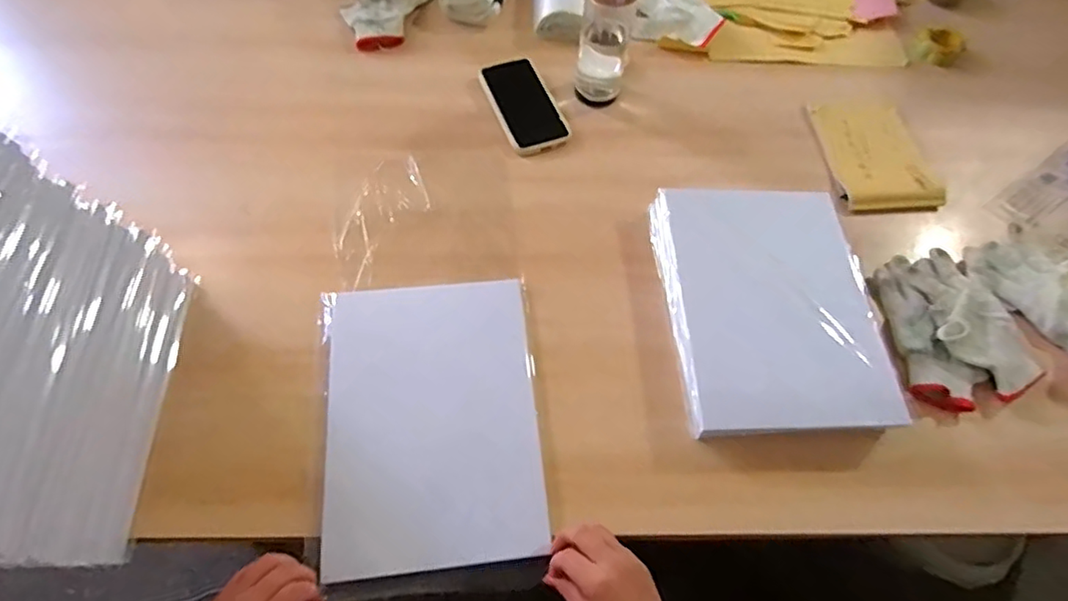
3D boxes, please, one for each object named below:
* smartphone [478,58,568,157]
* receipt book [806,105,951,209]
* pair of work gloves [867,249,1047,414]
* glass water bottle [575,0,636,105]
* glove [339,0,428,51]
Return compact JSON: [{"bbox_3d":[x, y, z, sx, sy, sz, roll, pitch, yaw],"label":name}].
[{"bbox_3d":[-0.014,-0.274,0.799,0.083,0.010,0.168,-20,65,-13],"label":"smartphone"},{"bbox_3d":[0.476,-0.207,0.796,0.143,0.010,0.193,-3,63,-4],"label":"receipt book"},{"bbox_3d":[0.487,0.025,0.657,0.147,0.033,0.193,-1,62,-3],"label":"pair of work gloves"},{"bbox_3d":[0.096,-0.354,0.752,0.064,0.179,0.058,6,62,0],"label":"glass water bottle"},{"bbox_3d":[-0.231,-0.465,0.892,0.104,0.023,0.196,15,63,5],"label":"glove"}]

